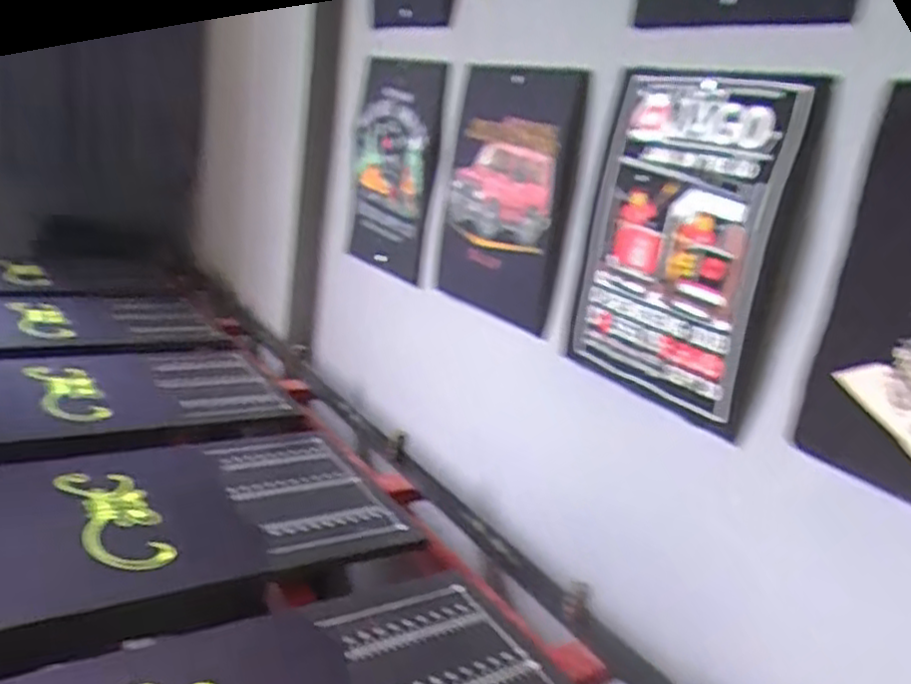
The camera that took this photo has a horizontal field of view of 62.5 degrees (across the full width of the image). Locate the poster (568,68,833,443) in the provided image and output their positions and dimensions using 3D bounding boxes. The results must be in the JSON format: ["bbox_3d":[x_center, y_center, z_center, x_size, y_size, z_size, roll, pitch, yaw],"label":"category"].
[{"bbox_3d":[0.266,-0.121,0.930,0.041,0.388,0.295,-3,20,-31],"label":"poster"}]

